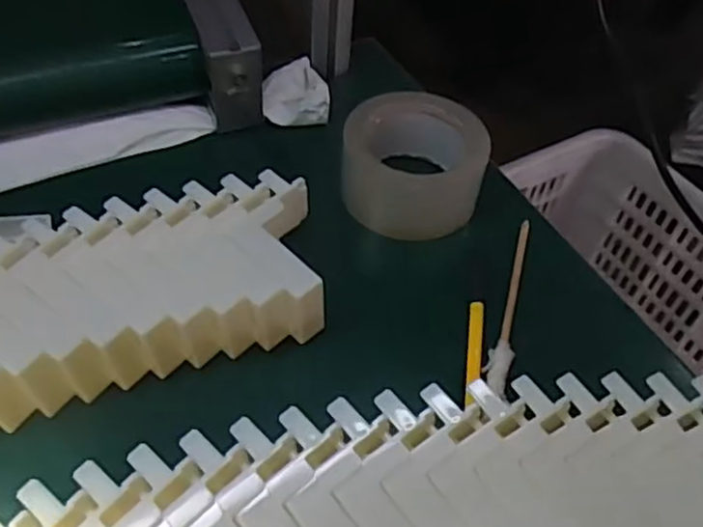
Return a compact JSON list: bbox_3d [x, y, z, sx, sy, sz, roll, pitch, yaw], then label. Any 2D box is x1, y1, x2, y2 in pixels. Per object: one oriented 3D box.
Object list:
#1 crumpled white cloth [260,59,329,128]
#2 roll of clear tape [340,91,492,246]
[{"bbox_3d":[-0.048,-0.152,0.607,0.056,0.030,0.061,1,50,-5],"label":"crumpled white cloth"},{"bbox_3d":[0.049,-0.078,0.546,0.107,0.069,0.092,10,50,3],"label":"roll of clear tape"}]

